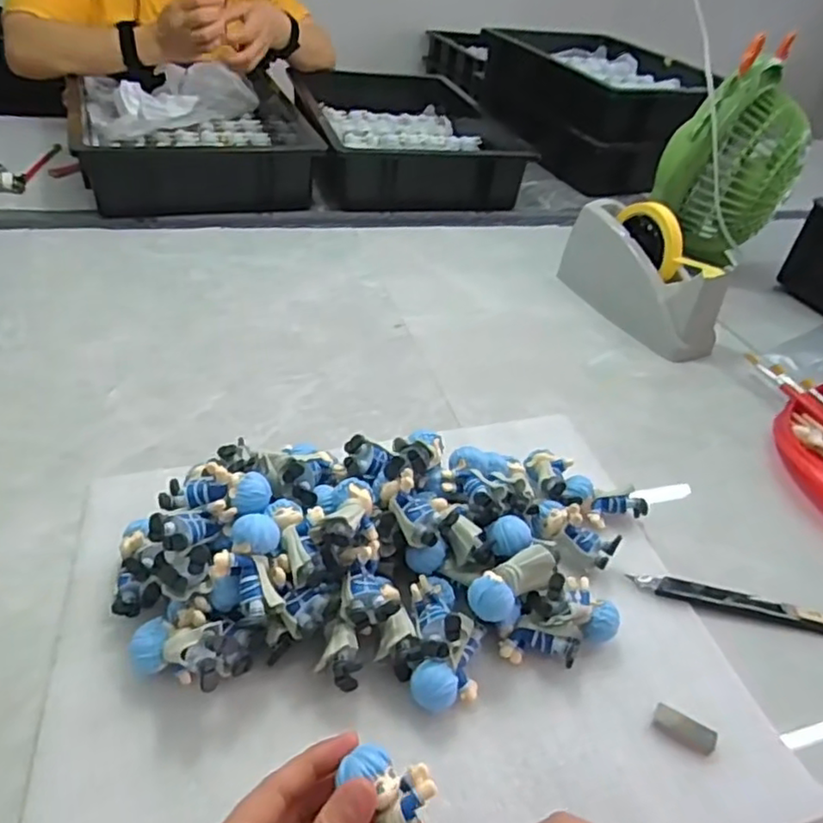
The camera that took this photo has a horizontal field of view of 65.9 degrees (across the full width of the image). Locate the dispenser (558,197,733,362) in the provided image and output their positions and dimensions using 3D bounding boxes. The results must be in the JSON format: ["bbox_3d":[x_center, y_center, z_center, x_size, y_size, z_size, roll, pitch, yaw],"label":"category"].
[{"bbox_3d":[0.270,-0.164,0.736,0.077,0.112,0.210,-11,43,-21],"label":"dispenser"}]

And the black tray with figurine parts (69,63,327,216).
[{"bbox_3d":[-0.317,-0.417,0.947,0.316,0.096,0.381,-9,42,-19],"label":"black tray with figurine parts"}]

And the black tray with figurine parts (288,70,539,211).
[{"bbox_3d":[-0.030,-0.478,1.089,0.323,0.085,0.456,-5,41,-15],"label":"black tray with figurine parts"}]

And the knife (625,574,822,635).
[{"bbox_3d":[0.226,0.132,0.448,0.138,0.008,0.019,12,40,5],"label":"knife"}]

